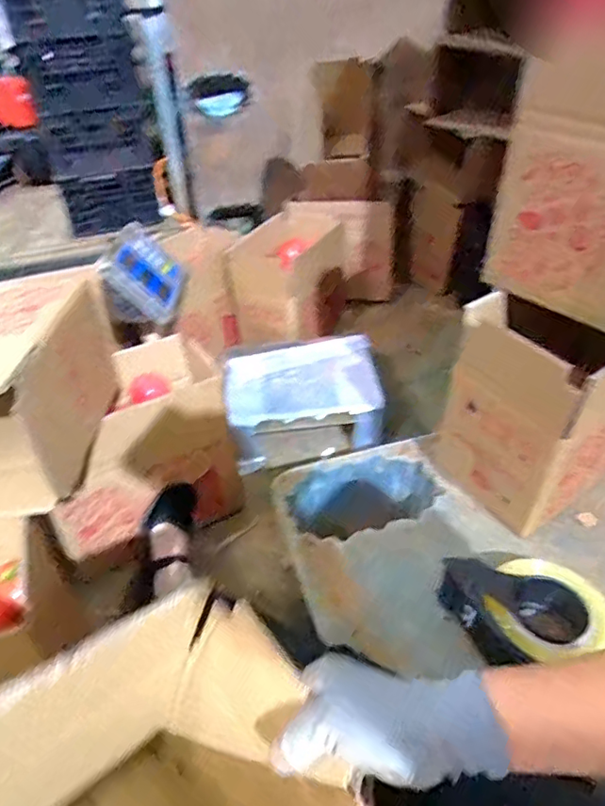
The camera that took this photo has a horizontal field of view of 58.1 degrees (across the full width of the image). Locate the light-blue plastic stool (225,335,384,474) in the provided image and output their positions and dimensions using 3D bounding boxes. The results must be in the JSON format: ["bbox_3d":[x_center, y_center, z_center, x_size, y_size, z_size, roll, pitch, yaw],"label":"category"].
[{"bbox_3d":[0.005,-0.016,1.154,0.325,0.142,0.316,-9,36,-7],"label":"light-blue plastic stool"}]

